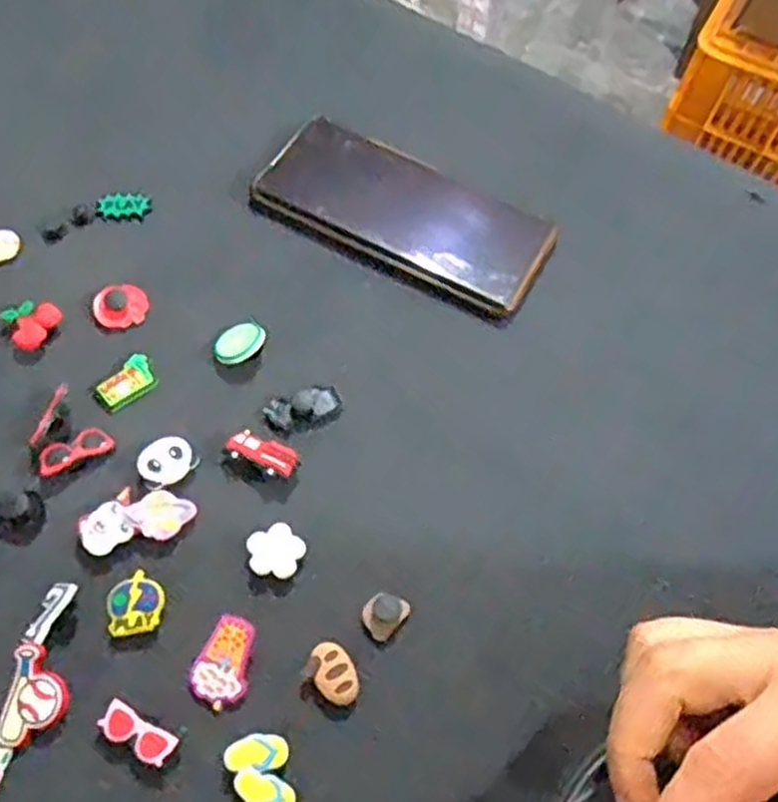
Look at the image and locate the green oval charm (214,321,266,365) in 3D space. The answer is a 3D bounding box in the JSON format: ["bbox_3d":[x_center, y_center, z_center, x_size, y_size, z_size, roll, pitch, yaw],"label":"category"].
[{"bbox_3d":[-0.073,-0.029,0.384,0.026,0.004,0.020,-33,65,-9],"label":"green oval charm"}]

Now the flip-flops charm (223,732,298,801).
[{"bbox_3d":[-0.046,0.139,0.293,0.022,0.009,0.030,-22,63,-17],"label":"flip-flops charm"}]

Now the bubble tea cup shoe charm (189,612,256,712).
[{"bbox_3d":[-0.064,0.102,0.309,0.021,0.004,0.034,23,78,2],"label":"bubble tea cup shoe charm"}]

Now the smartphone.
[{"bbox_3d":[0.008,-0.105,0.436,0.160,0.016,0.076,27,61,11],"label":"smartphone"}]

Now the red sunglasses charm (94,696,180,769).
[{"bbox_3d":[-0.094,0.126,0.296,0.029,0.009,0.013,28,61,12],"label":"red sunglasses charm"}]

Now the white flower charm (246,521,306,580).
[{"bbox_3d":[-0.048,0.064,0.335,0.023,0.005,0.023,2,59,-4],"label":"white flower charm"}]

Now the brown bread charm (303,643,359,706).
[{"bbox_3d":[-0.021,0.109,0.313,0.017,0.009,0.024,-39,69,-24],"label":"brown bread charm"}]

